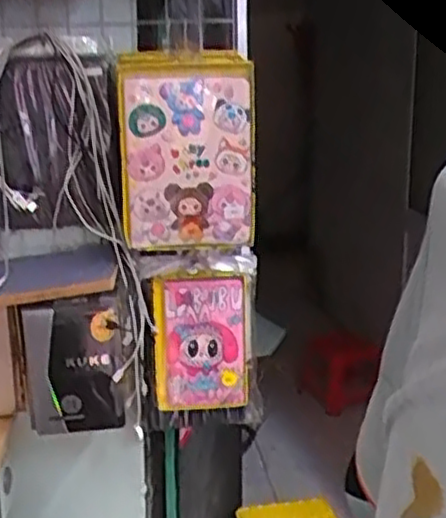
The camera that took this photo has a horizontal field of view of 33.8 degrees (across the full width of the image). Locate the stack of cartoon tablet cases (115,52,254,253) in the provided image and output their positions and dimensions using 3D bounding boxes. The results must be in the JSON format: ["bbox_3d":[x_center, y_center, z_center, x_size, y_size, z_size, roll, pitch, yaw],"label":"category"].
[{"bbox_3d":[-0.053,-0.157,1.081,0.195,0.279,0.049,-1,15,-4],"label":"stack of cartoon tablet cases"}]

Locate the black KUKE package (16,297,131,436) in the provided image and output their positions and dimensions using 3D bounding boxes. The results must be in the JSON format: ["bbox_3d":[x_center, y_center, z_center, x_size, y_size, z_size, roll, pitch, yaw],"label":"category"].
[{"bbox_3d":[-0.228,0.167,1.151,0.155,0.217,0.032,-5,16,-17],"label":"black KUKE package"}]

